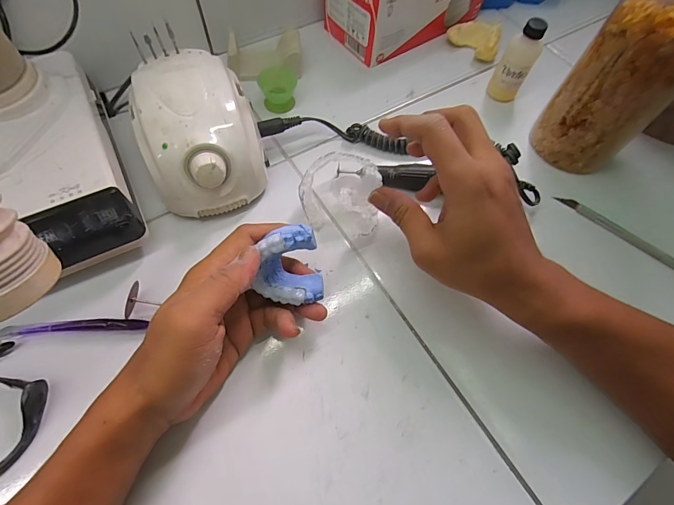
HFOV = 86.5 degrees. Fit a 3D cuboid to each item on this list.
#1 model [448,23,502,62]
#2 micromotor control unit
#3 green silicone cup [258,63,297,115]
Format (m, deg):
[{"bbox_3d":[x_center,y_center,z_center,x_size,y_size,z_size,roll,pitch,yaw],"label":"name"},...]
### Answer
[{"bbox_3d":[0.179,-0.278,0.469,0.067,0.026,0.044,22,64,8],"label":"model"},{"bbox_3d":[-0.129,-0.110,0.340,0.103,0.082,0.138,-17,66,-11],"label":"micromotor control unit"},{"bbox_3d":[-0.067,-0.188,0.411,0.042,0.030,0.039,-6,65,-6],"label":"green silicone cup"}]

